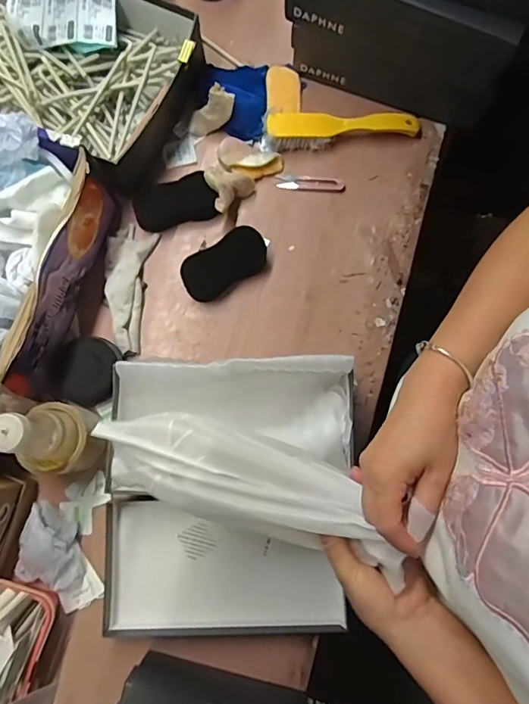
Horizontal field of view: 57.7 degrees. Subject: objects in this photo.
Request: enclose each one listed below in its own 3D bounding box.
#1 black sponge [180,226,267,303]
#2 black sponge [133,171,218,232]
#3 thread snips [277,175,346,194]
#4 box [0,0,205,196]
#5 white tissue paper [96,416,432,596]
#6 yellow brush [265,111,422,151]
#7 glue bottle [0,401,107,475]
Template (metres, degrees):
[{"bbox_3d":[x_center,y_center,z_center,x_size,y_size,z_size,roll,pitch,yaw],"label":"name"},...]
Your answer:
[{"bbox_3d":[-0.058,-0.126,0.690,0.126,0.036,0.060,-31,81,-5],"label":"black sponge"},{"bbox_3d":[-0.131,-0.222,0.706,0.121,0.034,0.065,-11,80,-2],"label":"black sponge"},{"bbox_3d":[0.070,-0.254,0.723,0.101,0.004,0.022,5,80,1],"label":"thread snips"},{"bbox_3d":[-0.282,-0.406,0.706,0.329,0.088,0.279,23,81,4],"label":"box"},{"bbox_3d":[-0.007,0.118,0.431,0.274,0.072,0.081,16,80,11],"label":"white tissue paper"},{"bbox_3d":[0.117,-0.333,0.714,0.233,0.039,0.047,-2,80,0],"label":"yellow brush"},{"bbox_3d":[-0.255,0.102,0.570,0.074,0.177,0.087,-1,80,0],"label":"glue bottle"}]

